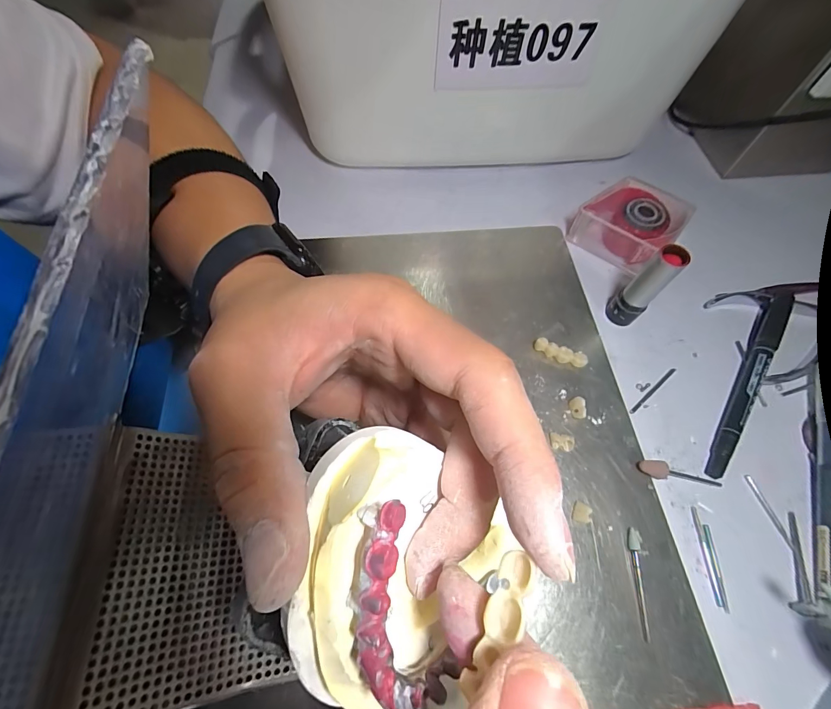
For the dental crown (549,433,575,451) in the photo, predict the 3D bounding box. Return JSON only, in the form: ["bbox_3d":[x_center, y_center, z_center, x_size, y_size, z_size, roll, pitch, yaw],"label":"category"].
[{"bbox_3d":[0.081,0.049,0.211,0.013,0.006,0.008,10,63,4],"label":"dental crown"}]

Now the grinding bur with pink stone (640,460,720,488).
[{"bbox_3d":[0.144,0.064,0.205,0.044,0.007,0.008,6,63,2],"label":"grinding bur with pink stone"}]

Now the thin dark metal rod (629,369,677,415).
[{"bbox_3d":[0.145,0.021,0.229,0.044,0.004,0.004,-36,69,-16],"label":"thin dark metal rod"}]

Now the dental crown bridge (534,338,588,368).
[{"bbox_3d":[0.090,0.000,0.235,0.032,0.010,0.008,20,64,8],"label":"dental crown bridge"}]

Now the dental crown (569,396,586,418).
[{"bbox_3d":[0.094,0.031,0.219,0.008,0.008,0.011,3,63,0],"label":"dental crown"}]

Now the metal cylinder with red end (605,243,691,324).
[{"bbox_3d":[0.137,-0.039,0.228,0.019,0.060,0.016,38,69,16],"label":"metal cylinder with red end"}]

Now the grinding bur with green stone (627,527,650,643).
[{"bbox_3d":[0.108,0.109,0.182,0.006,0.004,0.047,6,63,2],"label":"grinding bur with green stone"}]

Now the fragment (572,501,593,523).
[{"bbox_3d":[0.086,0.081,0.195,0.008,0.006,0.009,16,64,7],"label":"fragment"}]

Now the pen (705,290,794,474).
[{"bbox_3d":[0.202,0.012,0.228,0.012,0.014,0.140,34,67,15],"label":"pen"}]

